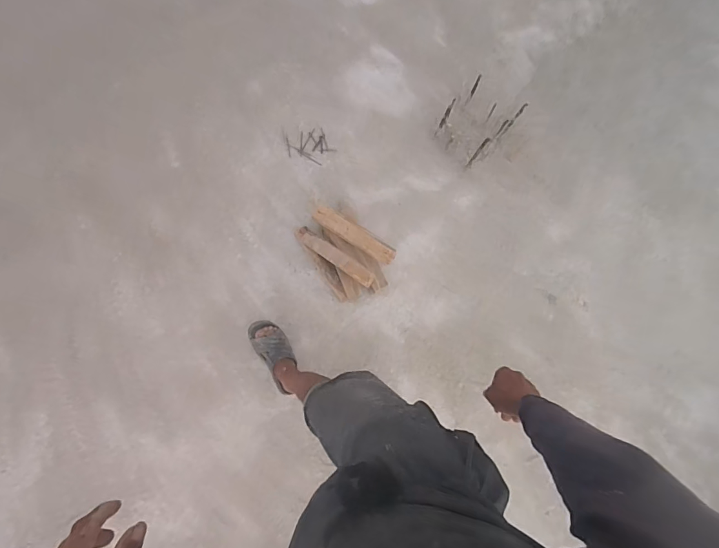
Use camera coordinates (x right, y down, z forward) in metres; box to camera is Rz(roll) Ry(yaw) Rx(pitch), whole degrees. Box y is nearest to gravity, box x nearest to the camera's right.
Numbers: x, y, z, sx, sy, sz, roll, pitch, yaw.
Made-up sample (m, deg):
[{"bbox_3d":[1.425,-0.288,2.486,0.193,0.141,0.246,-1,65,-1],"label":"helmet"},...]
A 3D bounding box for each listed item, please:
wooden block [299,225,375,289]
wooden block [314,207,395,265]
[{"bbox_3d":[-0.089,-0.063,1.455,0.346,0.035,0.053,34,80,22],"label":"wooden block"},{"bbox_3d":[-0.023,-0.141,1.412,0.325,0.047,0.061,33,80,5],"label":"wooden block"}]

